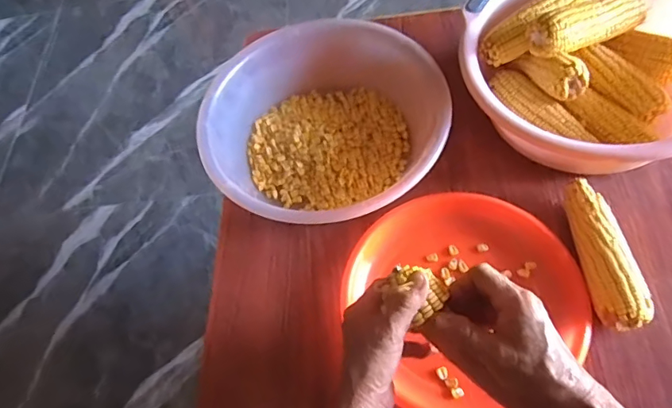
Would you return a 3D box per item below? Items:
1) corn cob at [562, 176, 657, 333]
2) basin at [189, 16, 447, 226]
[{"bbox_3d":[0.266,0.047,0.482,0.043,0.043,0.152,-10,61,5],"label":"corn cob"},{"bbox_3d":[-0.012,-0.085,0.573,0.268,0.096,0.261,-4,62,8],"label":"basin"}]

